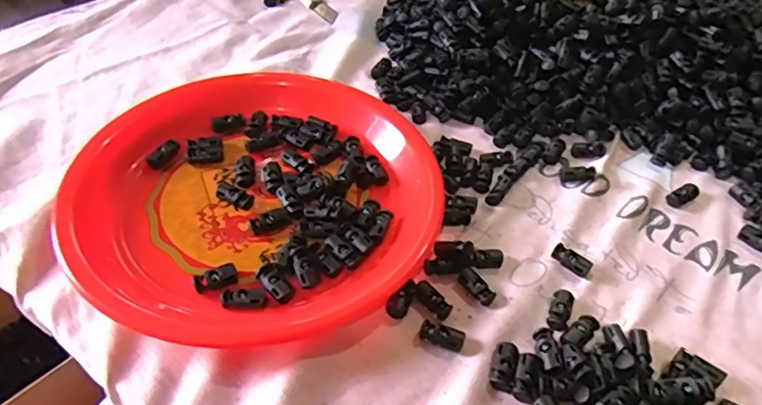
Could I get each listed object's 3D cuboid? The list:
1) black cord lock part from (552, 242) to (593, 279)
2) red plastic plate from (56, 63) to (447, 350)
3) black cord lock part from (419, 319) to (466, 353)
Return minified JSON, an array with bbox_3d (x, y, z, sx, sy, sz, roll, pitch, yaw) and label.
[{"bbox_3d":[0.135,0.041,0.384,0.027,0.010,0.013,36,56,26],"label":"black cord lock part"},{"bbox_3d":[-0.090,-0.027,0.413,0.251,0.034,0.278,-7,49,-9],"label":"red plastic plate"},{"bbox_3d":[0.038,0.082,0.337,0.027,0.008,0.012,18,50,13],"label":"black cord lock part"}]

